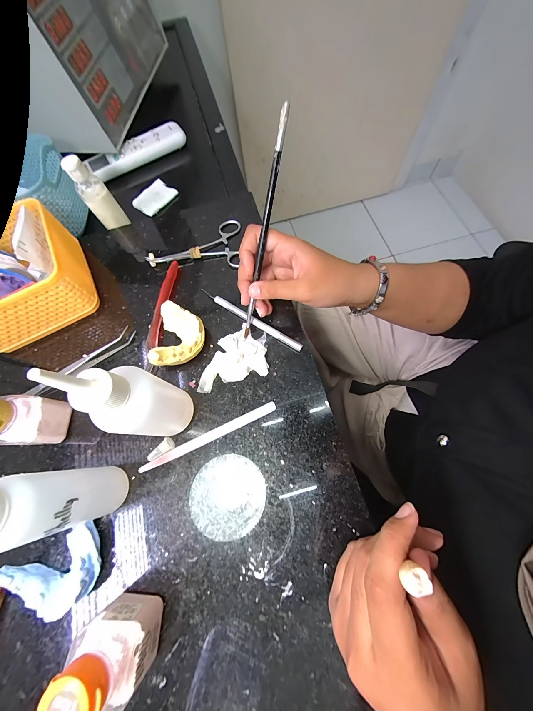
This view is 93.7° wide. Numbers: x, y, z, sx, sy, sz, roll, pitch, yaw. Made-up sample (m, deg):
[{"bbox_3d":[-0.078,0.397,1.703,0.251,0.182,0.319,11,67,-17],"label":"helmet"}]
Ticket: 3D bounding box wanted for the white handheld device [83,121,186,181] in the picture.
[{"bbox_3d":[-0.210,-0.331,0.403,0.160,0.023,0.037,-29,71,-6],"label":"white handheld device"}]

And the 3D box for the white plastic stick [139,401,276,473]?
[{"bbox_3d":[-0.054,0.077,0.239,0.137,0.004,0.009,-25,70,-5],"label":"white plastic stick"}]

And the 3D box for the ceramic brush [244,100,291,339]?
[{"bbox_3d":[-0.003,-0.100,0.226,0.006,0.184,0.010,19,32,9],"label":"ceramic brush"}]

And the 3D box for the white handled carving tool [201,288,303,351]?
[{"bbox_3d":[-0.019,-0.041,0.276,0.133,0.008,0.008,31,75,14],"label":"white handled carving tool"}]

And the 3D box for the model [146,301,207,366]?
[{"bbox_3d":[-0.090,-0.020,0.264,0.049,0.027,0.065,3,70,5],"label":"model"}]

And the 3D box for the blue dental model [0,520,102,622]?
[{"bbox_3d":[-0.169,0.177,0.202,0.068,0.017,0.052,-33,71,-8],"label":"blue dental model"}]

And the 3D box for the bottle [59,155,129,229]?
[{"bbox_3d":[-0.213,-0.200,0.317,0.031,0.089,0.021,-14,70,-1],"label":"bottle"}]

